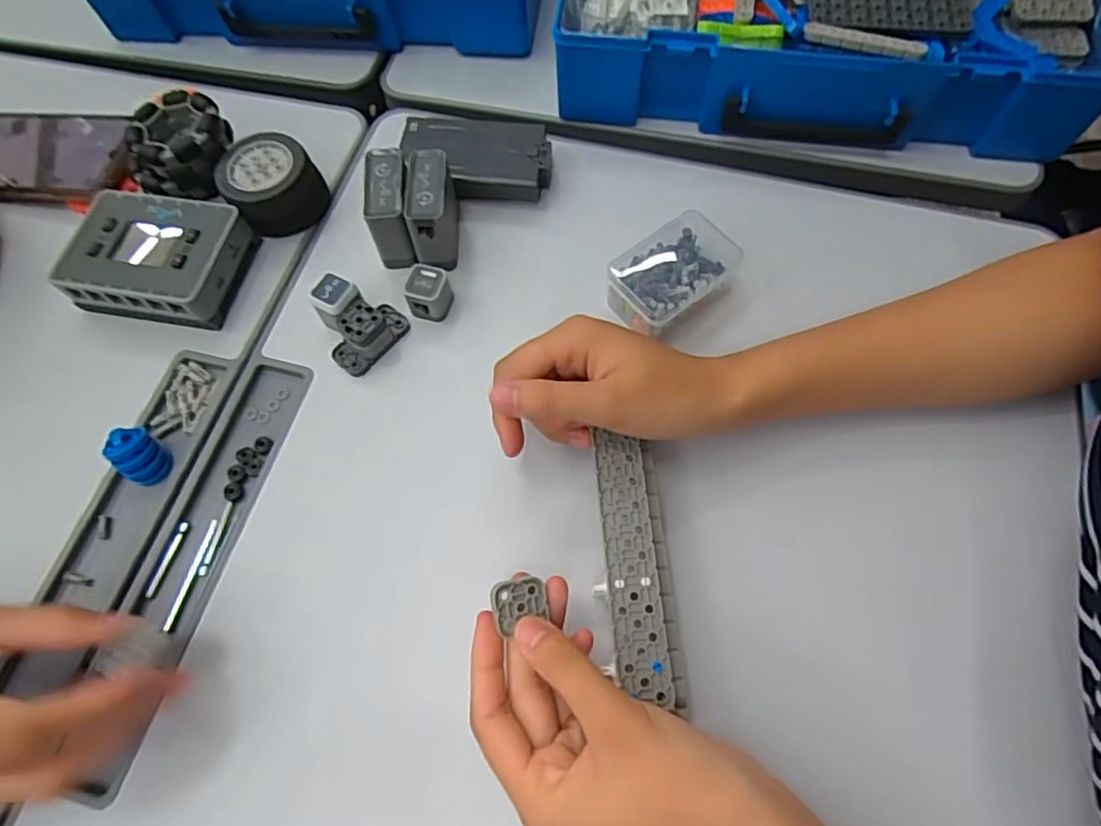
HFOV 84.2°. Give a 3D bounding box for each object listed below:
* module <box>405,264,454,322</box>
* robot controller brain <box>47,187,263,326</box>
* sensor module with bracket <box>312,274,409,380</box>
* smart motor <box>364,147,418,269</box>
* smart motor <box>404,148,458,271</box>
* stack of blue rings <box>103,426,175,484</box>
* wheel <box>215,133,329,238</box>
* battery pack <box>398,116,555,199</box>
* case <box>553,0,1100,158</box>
[{"bbox_3d":[-0.076,-0.075,0.383,0.023,0.029,0.023,11,67,6],"label":"module"},{"bbox_3d":[-0.253,-0.100,0.395,0.100,0.036,0.077,8,66,5],"label":"robot controller brain"},{"bbox_3d":[-0.121,-0.056,0.373,0.048,0.031,0.049,34,71,15],"label":"sensor module with bracket"},{"bbox_3d":[-0.102,-0.130,0.393,0.025,0.052,0.055,-6,66,-1],"label":"smart motor"},{"bbox_3d":[-0.075,-0.127,0.391,0.026,0.052,0.057,-2,66,1],"label":"smart motor"},{"bbox_3d":[-0.236,0.024,0.349,0.023,0.028,0.026,23,69,11],"label":"stack of blue rings"},{"bbox_3d":[-0.189,-0.155,0.416,0.058,0.039,0.058,-1,66,1],"label":"wheel"},{"bbox_3d":[-0.051,-0.177,0.425,0.101,0.029,0.056,6,66,4],"label":"battery pack"},{"bbox_3d":[0.193,-0.320,0.457,0.347,0.076,0.251,6,66,4],"label":"case"}]

